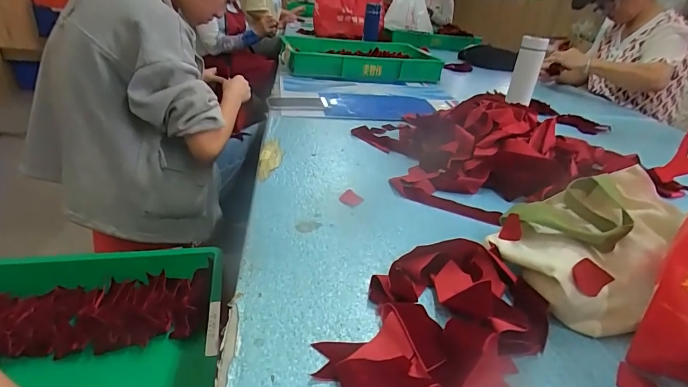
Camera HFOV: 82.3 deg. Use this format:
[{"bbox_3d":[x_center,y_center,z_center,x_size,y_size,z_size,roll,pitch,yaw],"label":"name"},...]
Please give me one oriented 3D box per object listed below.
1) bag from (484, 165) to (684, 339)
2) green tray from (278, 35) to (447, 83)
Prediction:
[{"bbox_3d":[0.285,0.051,0.477,0.158,0.108,0.217,27,34,34],"label":"bag"},{"bbox_3d":[0.049,-0.513,1.511,0.559,0.098,0.383,-1,29,-13],"label":"green tray"}]

